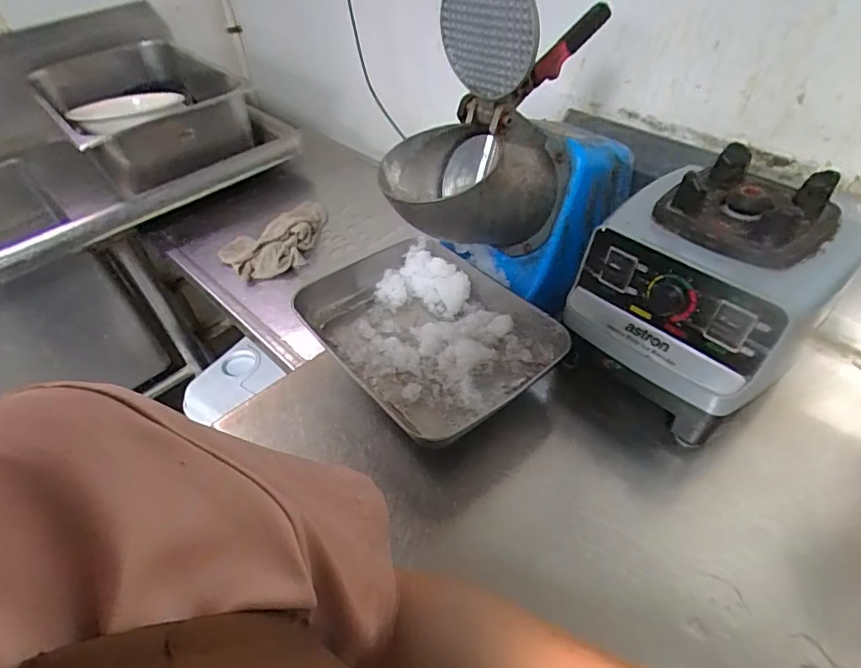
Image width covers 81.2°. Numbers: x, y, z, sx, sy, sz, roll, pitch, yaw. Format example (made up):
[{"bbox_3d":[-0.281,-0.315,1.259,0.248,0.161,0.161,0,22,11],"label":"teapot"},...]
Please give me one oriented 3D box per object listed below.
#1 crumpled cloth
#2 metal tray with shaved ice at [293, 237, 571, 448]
[{"bbox_3d":[-0.268,-0.167,0.882,0.201,0.044,0.158,-22,49,-15],"label":"crumpled cloth"},{"bbox_3d":[-0.009,-0.005,0.542,0.207,0.042,0.270,-37,55,-26],"label":"metal tray with shaved ice"}]

